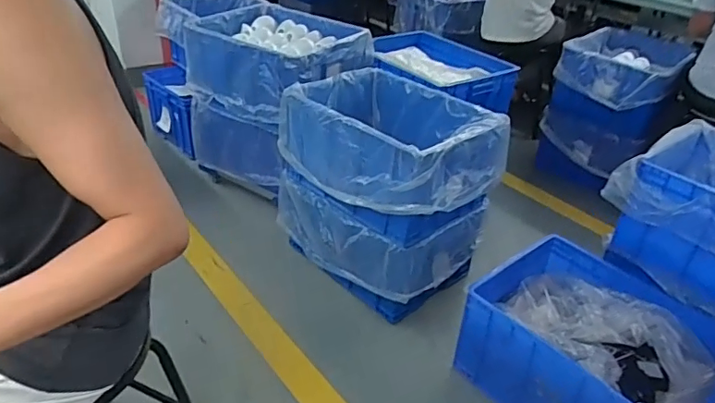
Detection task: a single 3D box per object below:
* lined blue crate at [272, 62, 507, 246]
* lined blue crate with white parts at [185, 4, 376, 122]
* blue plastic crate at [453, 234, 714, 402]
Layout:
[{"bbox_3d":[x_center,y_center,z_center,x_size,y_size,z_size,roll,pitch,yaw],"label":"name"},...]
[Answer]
[{"bbox_3d":[0.104,-0.146,1.450,0.527,0.294,0.379,28,36,33],"label":"lined blue crate"},{"bbox_3d":[-0.263,-0.455,1.696,0.508,0.243,0.390,26,35,31],"label":"lined blue crate with white parts"},{"bbox_3d":[0.567,0.378,1.281,0.378,0.297,0.508,-20,39,-37],"label":"blue plastic crate"}]

